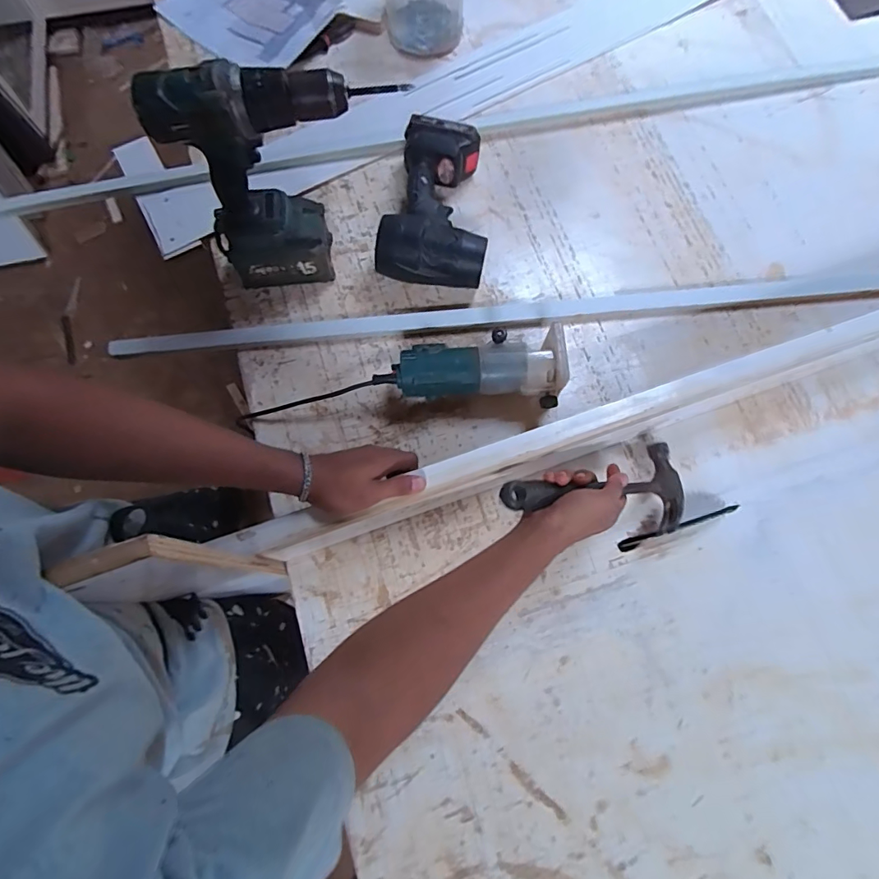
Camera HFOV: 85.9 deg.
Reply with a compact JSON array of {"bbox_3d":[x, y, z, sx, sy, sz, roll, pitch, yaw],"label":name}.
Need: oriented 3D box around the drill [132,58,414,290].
[{"bbox_3d":[-0.192,-0.312,0.593,0.224,0.291,0.073,-8,74,-5],"label":"drill"}]

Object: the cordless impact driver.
[{"bbox_3d":[0.003,-0.343,0.708,0.146,0.088,0.247,10,73,1],"label":"cordless impact driver"}]

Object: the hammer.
[{"bbox_3d":[0.186,0.072,0.550,0.246,0.039,0.105,-8,73,-23],"label":"hammer"}]

